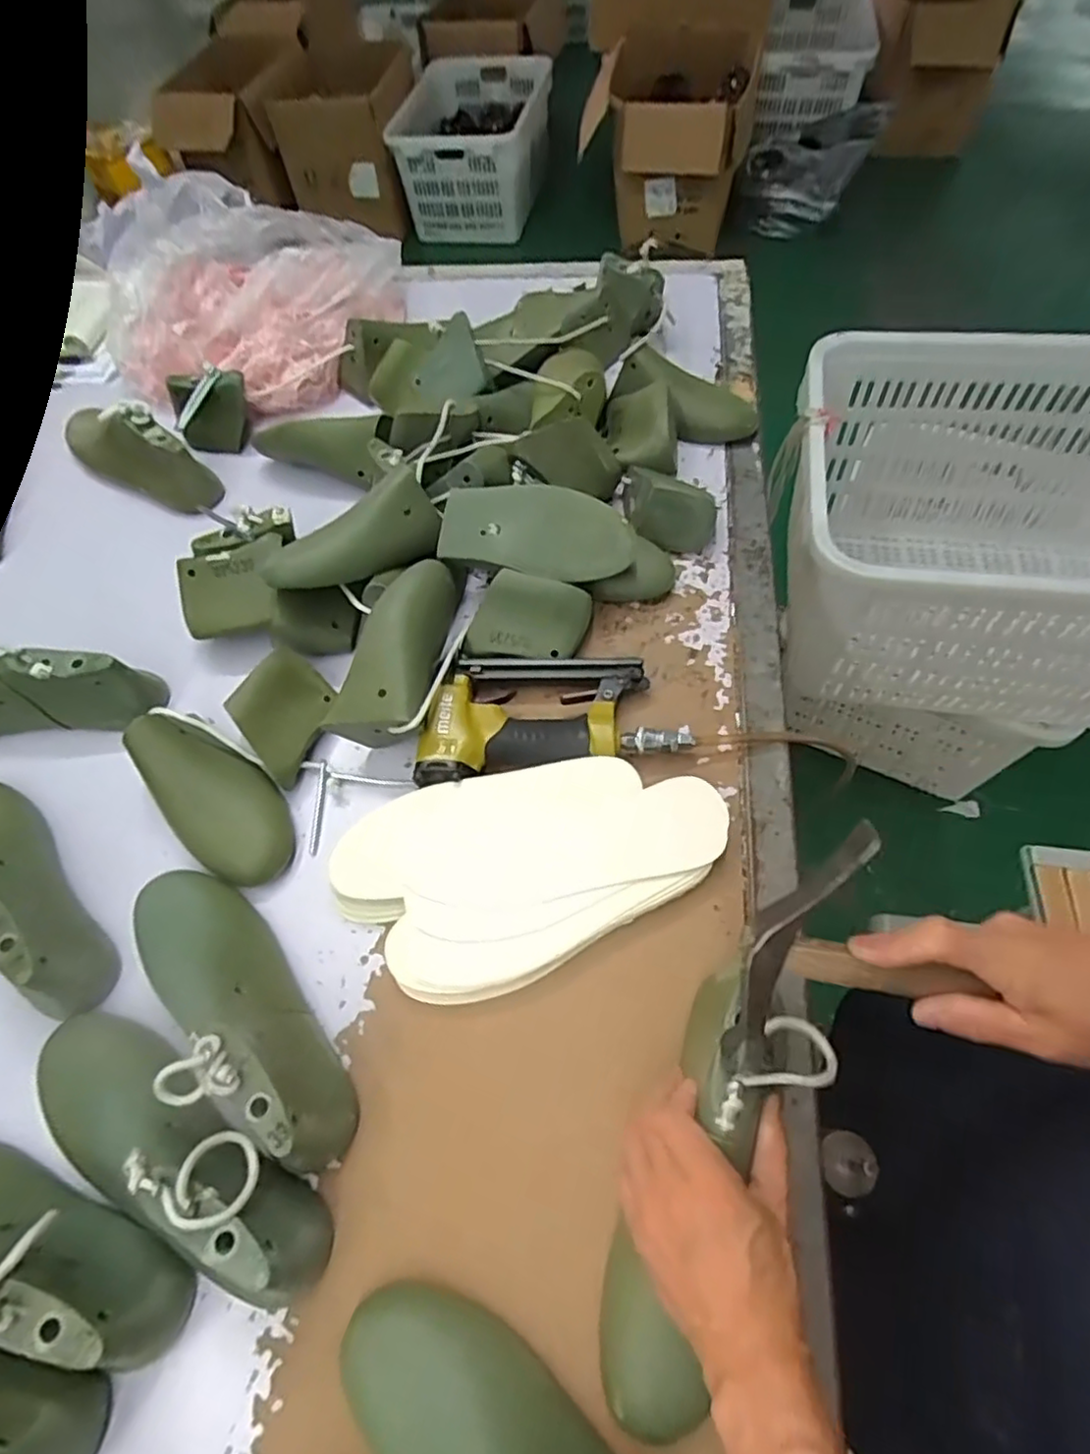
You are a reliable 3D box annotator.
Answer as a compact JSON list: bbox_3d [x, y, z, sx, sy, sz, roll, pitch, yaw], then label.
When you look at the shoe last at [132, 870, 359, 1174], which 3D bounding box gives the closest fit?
[{"bbox_3d":[-0.224,0.191,0.471,0.076,0.091,0.255,-39,67,-16],"label":"shoe last"}]

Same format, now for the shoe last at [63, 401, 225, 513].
[{"bbox_3d":[-0.497,-0.336,0.778,0.268,0.087,0.068,31,68,17],"label":"shoe last"}]

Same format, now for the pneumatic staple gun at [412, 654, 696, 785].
[{"bbox_3d":[-0.001,-0.019,0.595,0.228,0.042,0.127,-10,63,-2],"label":"pneumatic staple gun"}]

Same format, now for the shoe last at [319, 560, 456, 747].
[{"bbox_3d":[-0.130,-0.070,0.586,0.081,0.066,0.168,7,61,9],"label":"shoe last"}]

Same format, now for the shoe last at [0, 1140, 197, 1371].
[{"bbox_3d":[-0.339,0.313,0.407,0.243,0.099,0.071,8,63,7],"label":"shoe last"}]

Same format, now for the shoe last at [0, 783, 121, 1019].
[{"bbox_3d":[-0.433,0.121,0.526,0.074,0.093,0.255,-42,68,-17],"label":"shoe last"}]

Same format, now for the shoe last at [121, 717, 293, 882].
[{"bbox_3d":[-0.283,0.059,0.568,0.167,0.071,0.084,36,70,19],"label":"shoe last"}]

